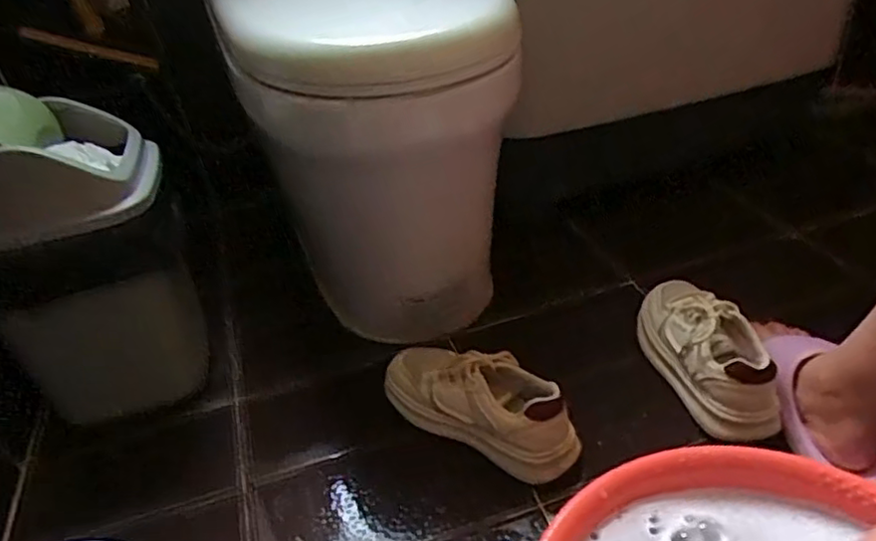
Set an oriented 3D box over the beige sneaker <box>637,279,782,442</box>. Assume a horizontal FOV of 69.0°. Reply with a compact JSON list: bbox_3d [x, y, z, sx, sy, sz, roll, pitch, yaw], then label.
[{"bbox_3d":[0.313,0.095,0.765,0.077,0.114,0.229,-9,34,-5],"label":"beige sneaker"}]

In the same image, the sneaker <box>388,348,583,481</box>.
[{"bbox_3d":[0.046,0.146,0.741,0.247,0.108,0.087,21,42,34],"label":"sneaker"}]

